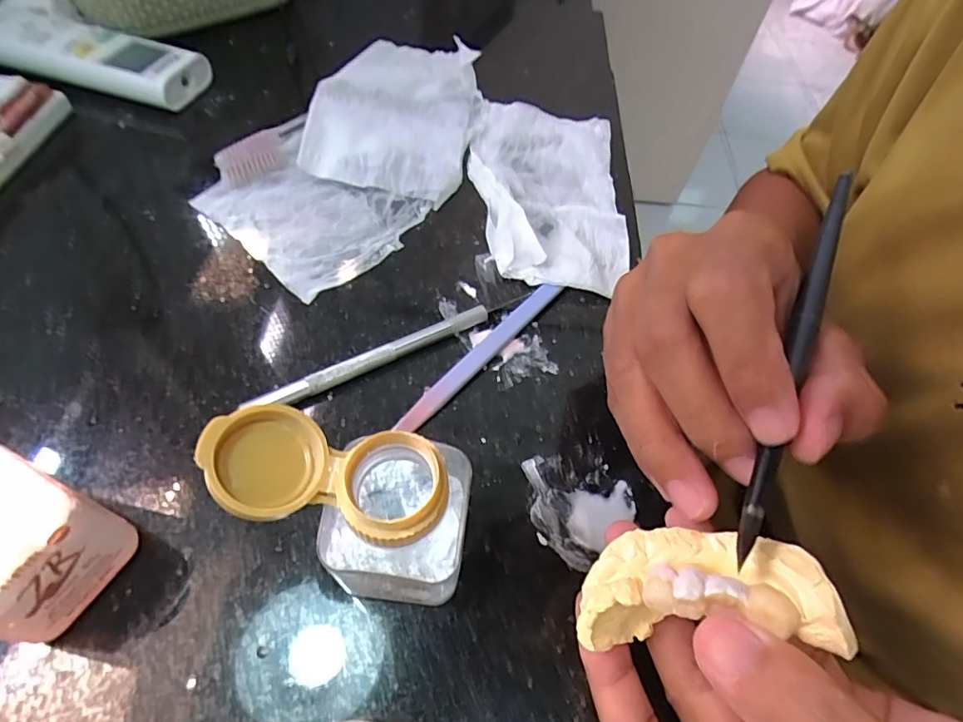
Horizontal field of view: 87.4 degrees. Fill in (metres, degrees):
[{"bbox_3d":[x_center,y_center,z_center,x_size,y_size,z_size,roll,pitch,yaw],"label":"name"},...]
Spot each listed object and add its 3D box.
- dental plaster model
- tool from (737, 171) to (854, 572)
[{"bbox_3d":[0.057,0.059,0.135,0.063,0.015,0.029,-9,53,20],"label":"dental plaster model"},{"bbox_3d":[0.104,-0.011,0.162,0.007,0.004,0.161,27,62,13],"label":"tool"}]

